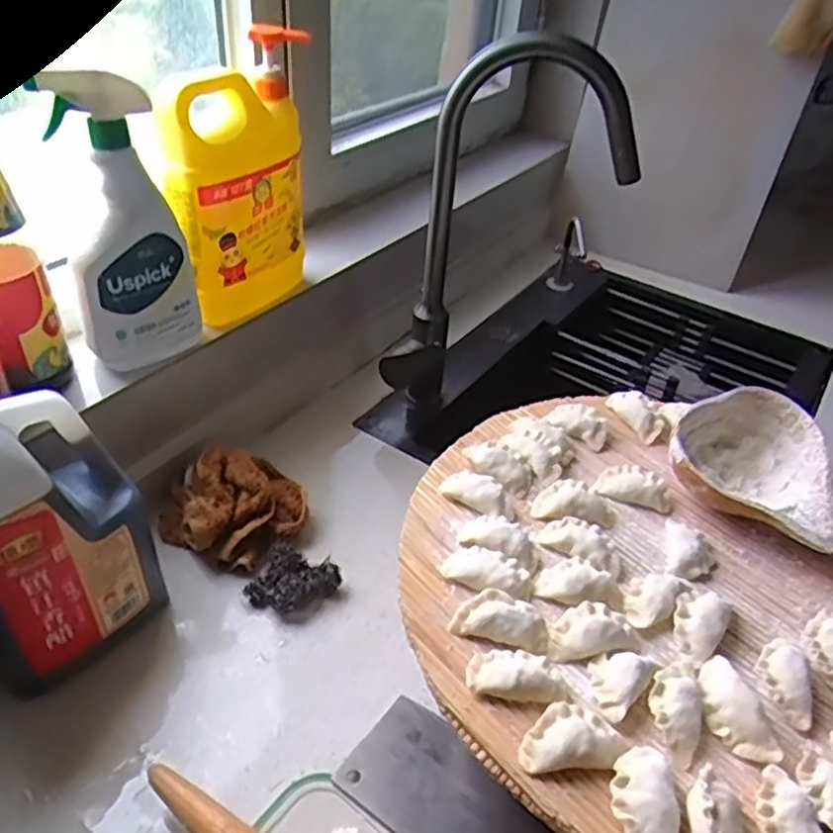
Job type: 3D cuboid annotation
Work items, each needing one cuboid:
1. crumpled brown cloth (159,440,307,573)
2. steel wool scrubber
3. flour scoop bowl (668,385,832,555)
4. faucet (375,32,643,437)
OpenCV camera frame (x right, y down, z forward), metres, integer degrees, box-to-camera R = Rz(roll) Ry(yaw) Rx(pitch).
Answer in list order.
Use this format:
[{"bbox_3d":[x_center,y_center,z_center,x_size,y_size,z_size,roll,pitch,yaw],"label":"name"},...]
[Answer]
[{"bbox_3d":[-0.175,0.082,0.678,0.121,0.074,0.118,25,42,23],"label":"crumpled brown cloth"},{"bbox_3d":[-0.112,0.152,0.637,0.072,0.029,0.058,18,40,14],"label":"steel wool scrubber"},{"bbox_3d":[0.290,0.045,0.592,0.145,0.073,0.124,25,43,21],"label":"flour scoop bowl"},{"bbox_3d":[0.088,-0.154,0.749,0.215,0.454,0.077,14,40,10],"label":"faucet"}]

